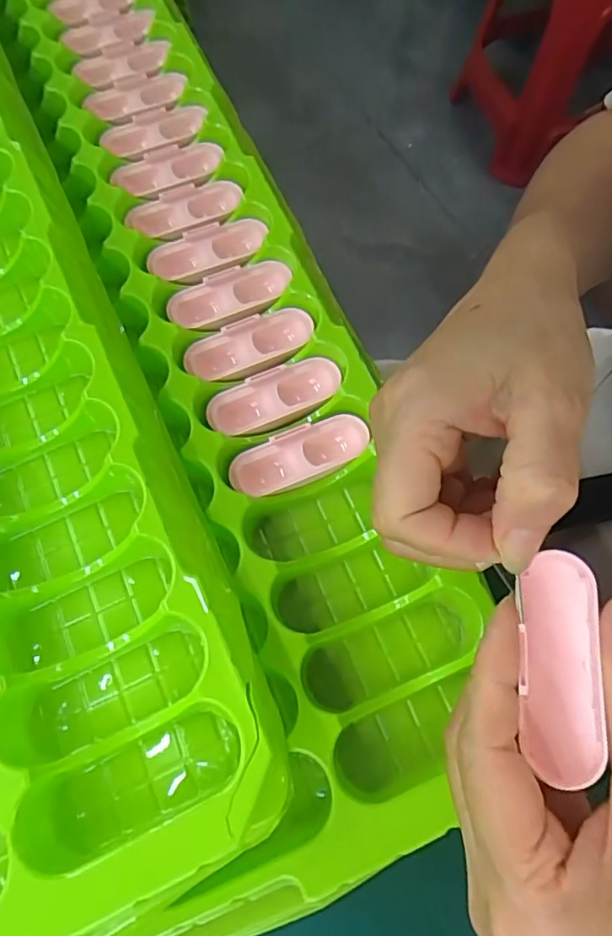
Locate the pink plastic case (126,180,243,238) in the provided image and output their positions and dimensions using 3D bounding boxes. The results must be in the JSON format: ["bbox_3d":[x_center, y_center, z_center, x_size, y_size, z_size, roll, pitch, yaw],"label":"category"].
[{"bbox_3d":[-0.065,-0.139,0.312,0.061,0.011,0.028,-20,70,-7],"label":"pink plastic case"}]

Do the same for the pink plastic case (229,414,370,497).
[{"bbox_3d":[-0.003,-0.006,0.261,0.064,0.009,0.024,-23,71,-8],"label":"pink plastic case"}]

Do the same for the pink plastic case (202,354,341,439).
[{"bbox_3d":[-0.015,-0.033,0.274,0.064,0.010,0.024,-23,71,-8],"label":"pink plastic case"}]

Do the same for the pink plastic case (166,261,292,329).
[{"bbox_3d":[-0.037,-0.086,0.293,0.064,0.012,0.028,-21,70,-8],"label":"pink plastic case"}]

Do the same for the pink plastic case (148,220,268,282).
[{"bbox_3d":[-0.051,-0.113,0.302,0.062,0.010,0.028,-21,70,-8],"label":"pink plastic case"}]

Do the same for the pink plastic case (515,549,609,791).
[{"bbox_3d":[0.076,0.060,0.177,0.024,0.025,0.065,8,64,1],"label":"pink plastic case"}]

